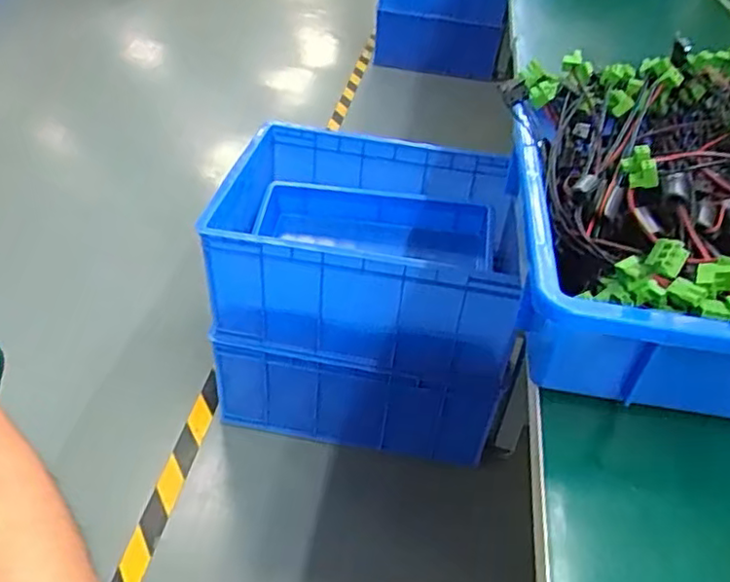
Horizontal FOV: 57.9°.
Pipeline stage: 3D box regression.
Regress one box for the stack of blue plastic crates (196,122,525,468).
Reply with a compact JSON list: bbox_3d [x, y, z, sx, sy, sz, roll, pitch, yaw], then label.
[{"bbox_3d":[-0.009,-0.004,1.248,0.537,0.414,0.395,10,39,5],"label":"stack of blue plastic crates"}]

